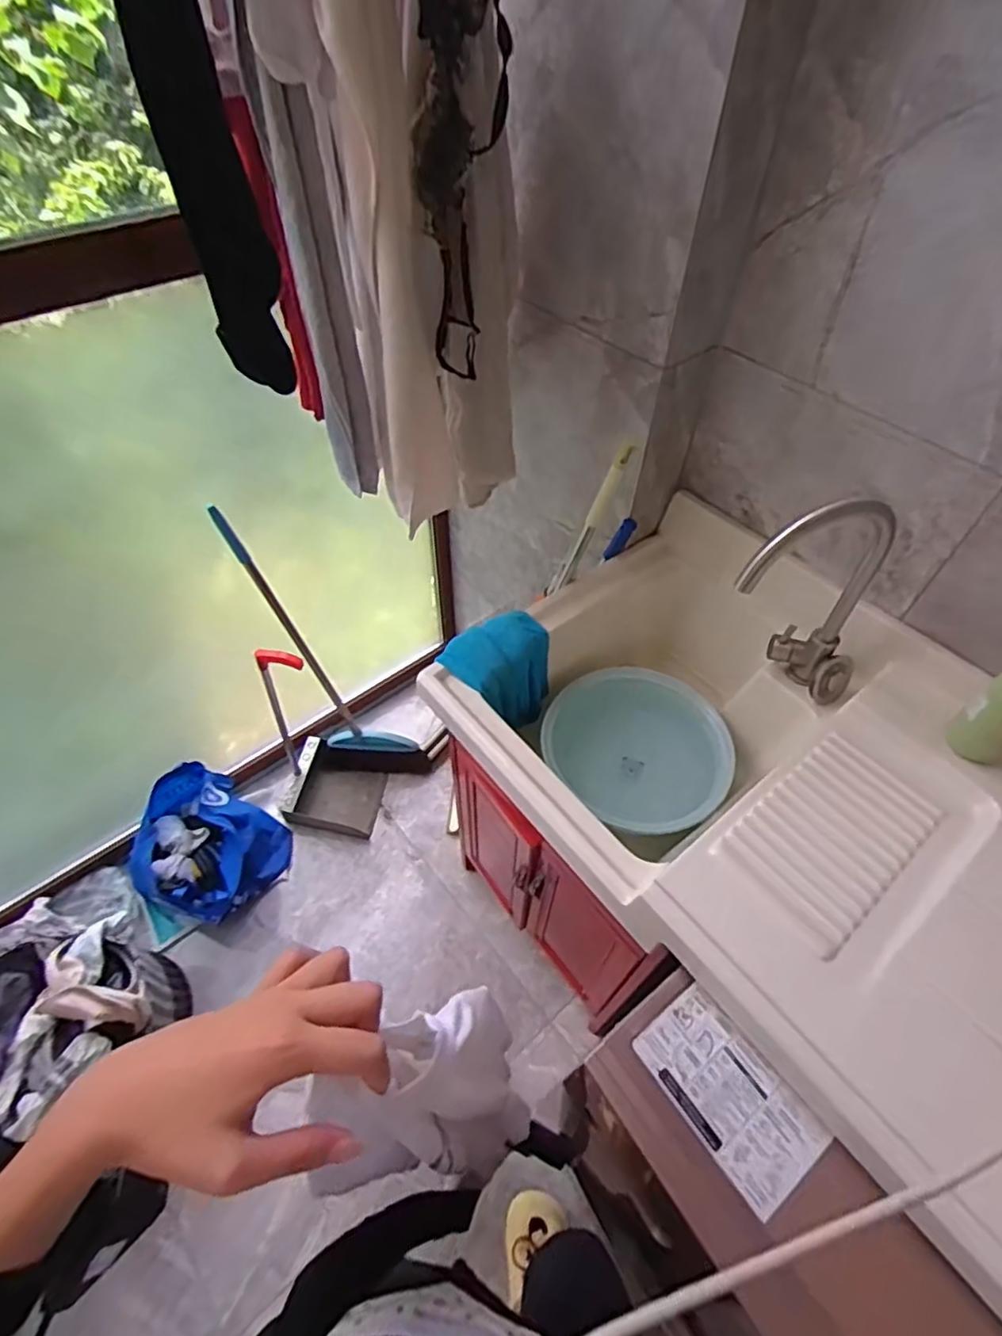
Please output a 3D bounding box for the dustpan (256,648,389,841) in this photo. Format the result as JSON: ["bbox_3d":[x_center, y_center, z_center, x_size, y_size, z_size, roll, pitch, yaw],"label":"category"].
[{"bbox_3d":[-0.480,0.181,1.565,0.275,0.602,0.238,7,52,5],"label":"dustpan"}]

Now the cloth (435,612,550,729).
[{"bbox_3d":[0.003,0.012,1.066,0.176,0.159,0.124,-36,61,-25],"label":"cloth"}]

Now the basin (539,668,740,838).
[{"bbox_3d":[0.235,0.155,1.073,0.305,0.289,0.101,-2,11,24],"label":"basin"}]

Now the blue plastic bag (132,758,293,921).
[{"bbox_3d":[-0.751,0.462,1.579,0.328,0.235,0.311,24,56,17],"label":"blue plastic bag"}]

